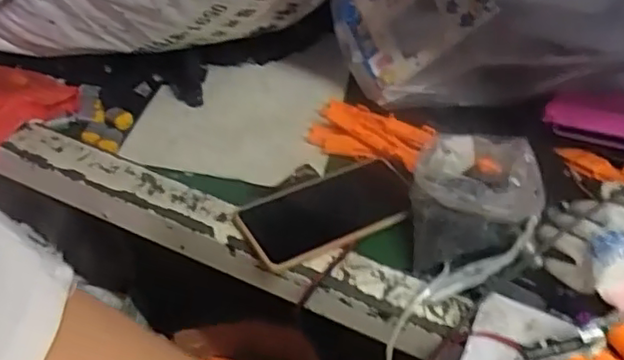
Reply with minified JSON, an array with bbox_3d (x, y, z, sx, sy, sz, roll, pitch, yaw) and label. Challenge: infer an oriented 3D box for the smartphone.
[{"bbox_3d":[0.016,0.027,0.605,0.166,0.015,0.089,-19,41,-25],"label":"smartphone"}]

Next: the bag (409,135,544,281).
[{"bbox_3d":[0.143,0.018,0.564,0.101,0.089,0.077,-2,47,-4],"label":"bag"}]

